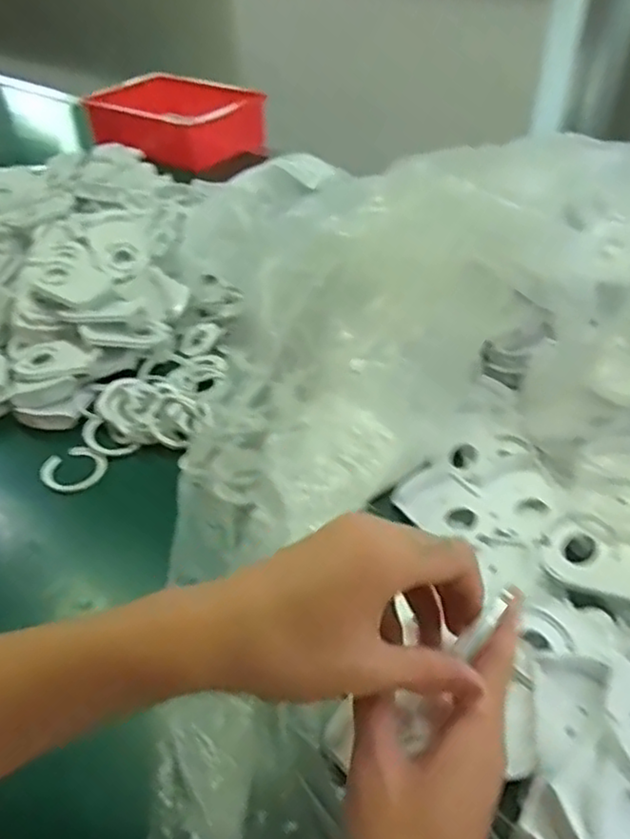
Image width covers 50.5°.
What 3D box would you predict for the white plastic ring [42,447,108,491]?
[{"bbox_3d":[-0.211,0.043,0.584,0.053,0.008,0.053,-1,39,1],"label":"white plastic ring"}]

